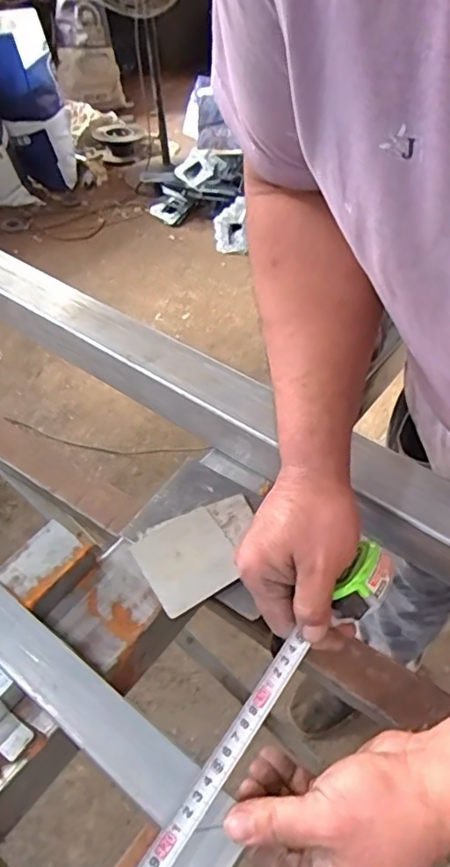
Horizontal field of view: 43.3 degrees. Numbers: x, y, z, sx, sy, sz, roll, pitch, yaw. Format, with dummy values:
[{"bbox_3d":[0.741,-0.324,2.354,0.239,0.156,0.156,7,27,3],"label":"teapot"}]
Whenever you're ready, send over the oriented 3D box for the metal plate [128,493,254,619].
[{"bbox_3d":[-0.019,0.103,0.510,0.114,0.005,0.082,-25,54,-21],"label":"metal plate"}]

